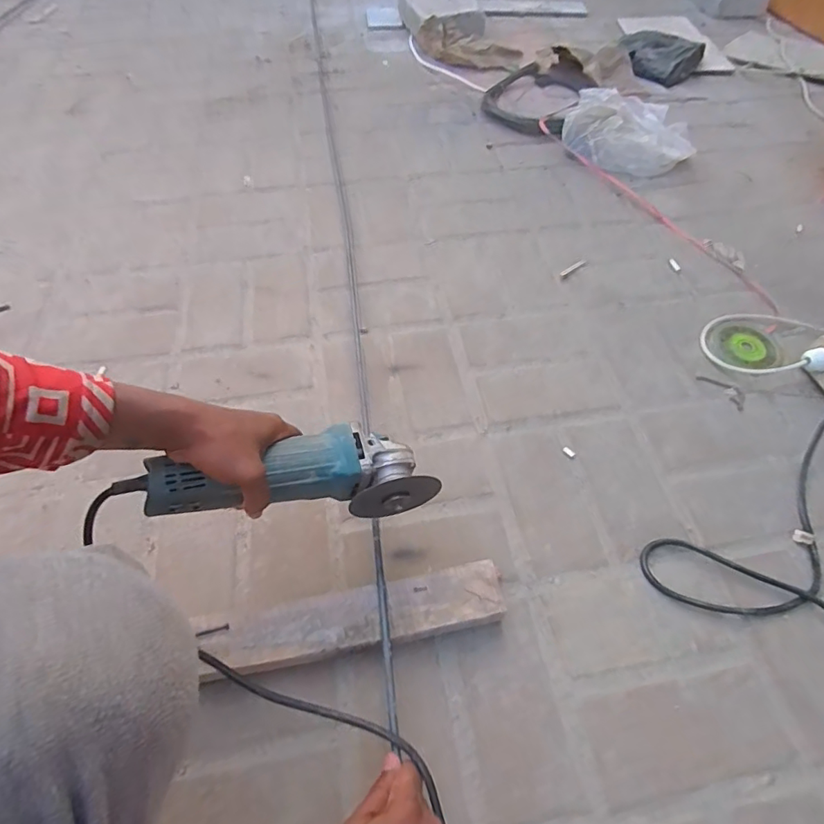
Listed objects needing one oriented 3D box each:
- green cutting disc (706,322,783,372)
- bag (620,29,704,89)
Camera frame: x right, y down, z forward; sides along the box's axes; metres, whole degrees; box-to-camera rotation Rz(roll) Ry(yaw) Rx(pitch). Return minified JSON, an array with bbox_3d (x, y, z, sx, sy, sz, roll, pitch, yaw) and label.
[{"bbox_3d":[0.507,-0.100,0.787,0.101,0.004,0.099,-2,56,3],"label":"green cutting disc"},{"bbox_3d":[0.626,-0.916,1.327,0.143,0.053,0.198,-40,64,-23],"label":"bag"}]

